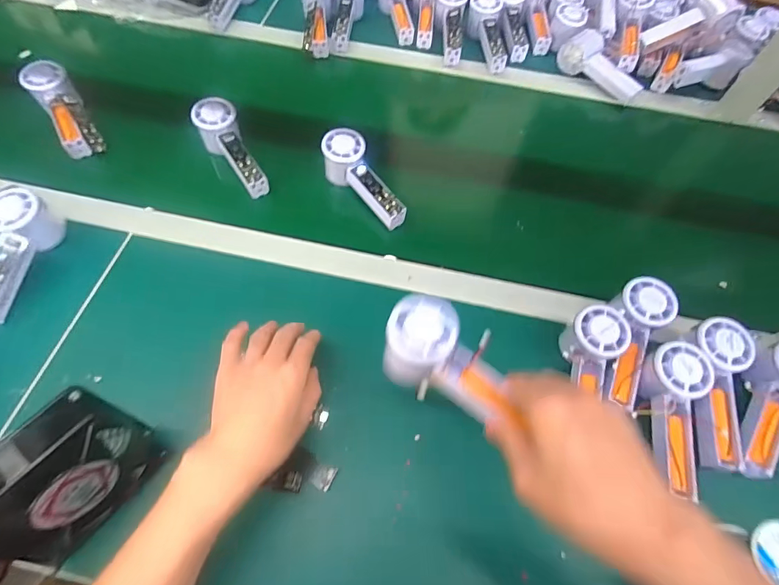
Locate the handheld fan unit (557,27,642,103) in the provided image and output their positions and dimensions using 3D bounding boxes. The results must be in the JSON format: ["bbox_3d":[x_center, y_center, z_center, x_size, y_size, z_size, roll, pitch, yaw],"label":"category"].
[{"bbox_3d":[0.363,-0.385,0.709,0.148,0.046,0.059,42,68,17],"label":"handheld fan unit"}]

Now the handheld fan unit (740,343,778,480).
[{"bbox_3d":[0.392,0.116,0.427,0.060,0.036,0.154,29,80,11],"label":"handheld fan unit"}]

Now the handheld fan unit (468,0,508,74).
[{"bbox_3d":[0.176,-0.459,0.743,0.055,0.043,0.160,-4,75,-6],"label":"handheld fan unit"}]

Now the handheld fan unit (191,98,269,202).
[{"bbox_3d":[-0.220,-0.199,0.594,0.053,0.051,0.156,-31,83,-17],"label":"handheld fan unit"}]

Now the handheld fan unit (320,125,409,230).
[{"bbox_3d":[-0.035,-0.151,0.563,0.052,0.052,0.147,-31,68,-18],"label":"handheld fan unit"}]

